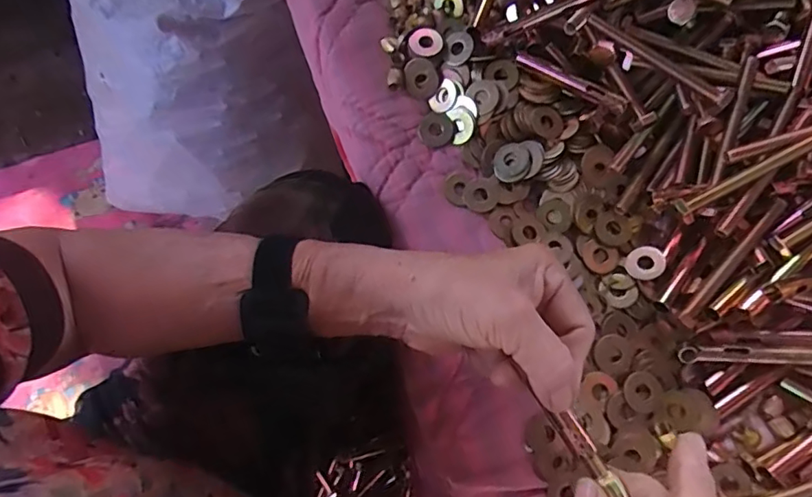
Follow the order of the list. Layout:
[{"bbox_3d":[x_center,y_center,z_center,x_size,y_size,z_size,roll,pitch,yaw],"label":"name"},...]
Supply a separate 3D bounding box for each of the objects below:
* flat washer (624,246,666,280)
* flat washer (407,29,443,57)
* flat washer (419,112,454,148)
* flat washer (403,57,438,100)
[{"bbox_3d":[0.162,0.010,0.360,0.024,0.005,0.023,-6,70,28],"label":"flat washer"},{"bbox_3d":[0.014,-0.149,0.384,0.025,0.004,0.022,-14,78,-11],"label":"flat washer"},{"bbox_3d":[0.022,-0.086,0.386,0.024,0.005,0.025,0,71,1],"label":"flat washer"},{"bbox_3d":[0.011,-0.124,0.388,0.024,0.004,0.028,-23,101,6],"label":"flat washer"}]

